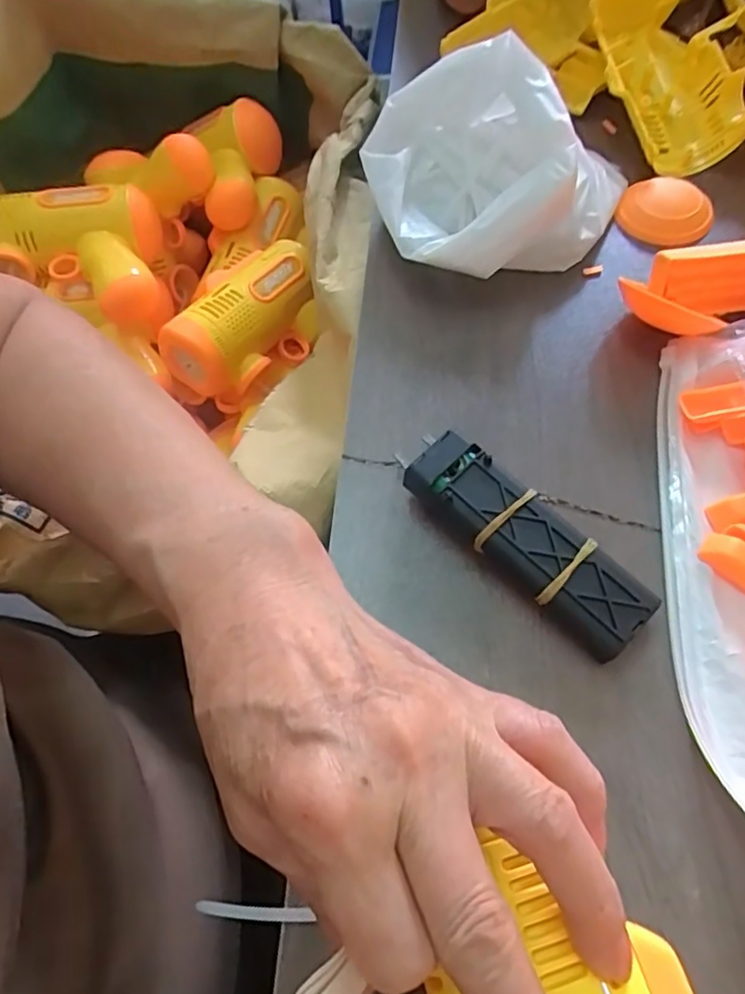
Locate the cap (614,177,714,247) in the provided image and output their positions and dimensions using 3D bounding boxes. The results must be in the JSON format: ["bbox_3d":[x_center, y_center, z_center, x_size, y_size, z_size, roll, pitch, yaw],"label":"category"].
[{"bbox_3d":[0.171,-0.167,0.360,0.050,0.014,0.043,36,69,21],"label":"cap"}]

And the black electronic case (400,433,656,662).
[{"bbox_3d":[0.062,0.019,0.254,0.031,0.026,0.107,-41,66,-17],"label":"black electronic case"}]

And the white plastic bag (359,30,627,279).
[{"bbox_3d":[0.072,-0.179,0.337,0.143,0.073,0.116,-14,61,-4],"label":"white plastic bag"}]

